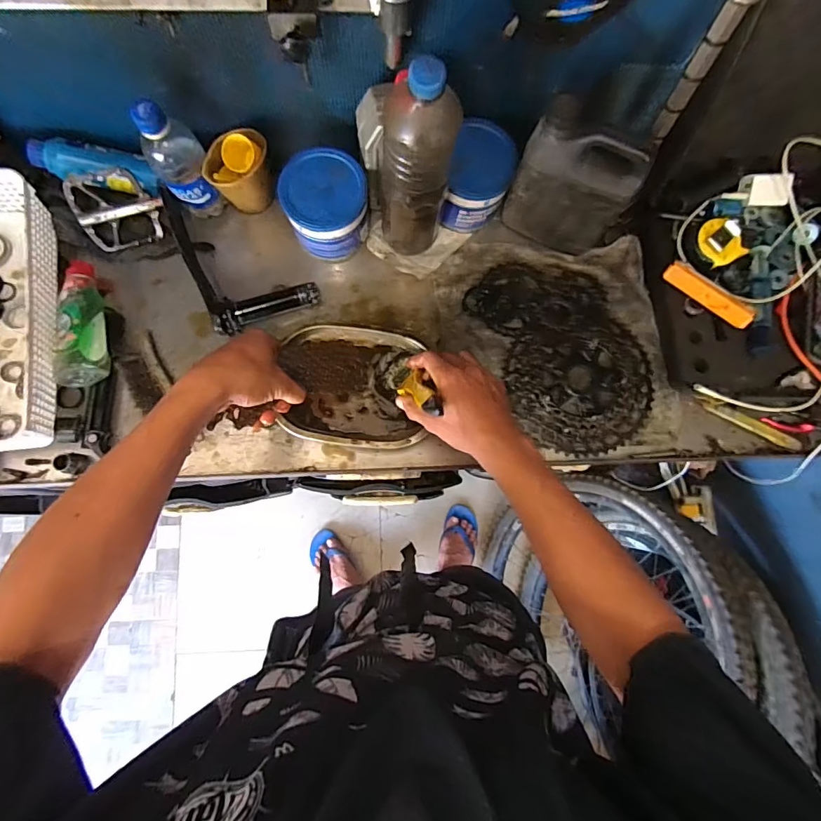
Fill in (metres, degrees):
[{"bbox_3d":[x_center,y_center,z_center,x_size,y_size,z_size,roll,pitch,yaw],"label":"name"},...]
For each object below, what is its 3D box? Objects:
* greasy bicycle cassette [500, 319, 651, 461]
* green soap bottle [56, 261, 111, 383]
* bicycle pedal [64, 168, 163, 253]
[{"bbox_3d":[0.227,-0.034,0.606,0.184,0.018,0.176,-18,81,-4],"label":"greasy bicycle cassette"},{"bbox_3d":[-0.410,-0.111,0.586,0.060,0.052,0.162,-9,81,-3],"label":"green soap bottle"},{"bbox_3d":[-0.373,-0.260,0.594,0.100,0.095,0.035,-23,48,-7],"label":"bicycle pedal"}]

